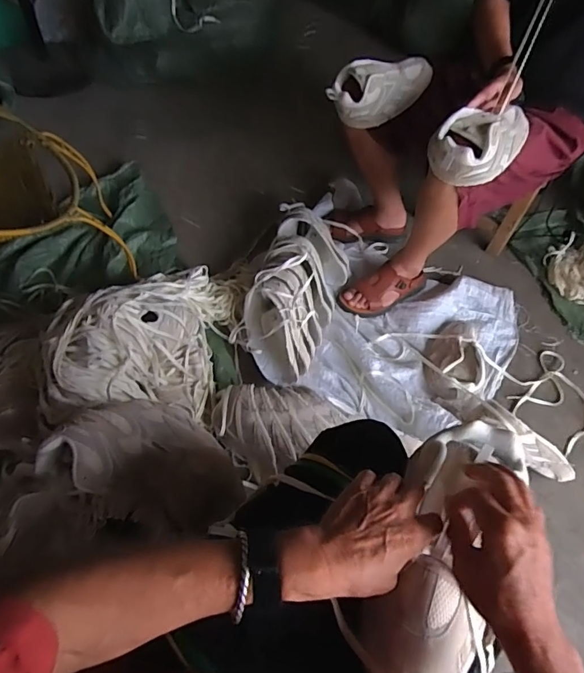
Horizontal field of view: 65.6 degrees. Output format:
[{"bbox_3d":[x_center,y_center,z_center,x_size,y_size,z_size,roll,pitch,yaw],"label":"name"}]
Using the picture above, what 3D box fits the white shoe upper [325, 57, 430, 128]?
[{"bbox_3d":[0.219,-0.598,1.108,0.278,0.107,0.125,-12,59,-12],"label":"white shoe upper"}]

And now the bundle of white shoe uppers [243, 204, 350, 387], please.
[{"bbox_3d":[0.020,-0.150,1.295,0.250,0.165,0.600,12,57,4],"label":"bundle of white shoe uppers"}]

